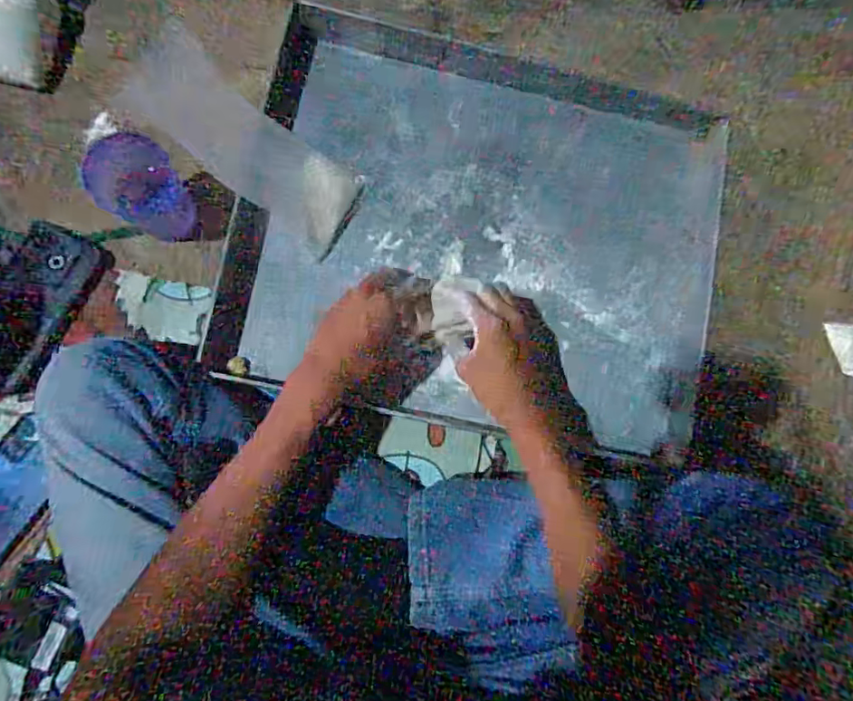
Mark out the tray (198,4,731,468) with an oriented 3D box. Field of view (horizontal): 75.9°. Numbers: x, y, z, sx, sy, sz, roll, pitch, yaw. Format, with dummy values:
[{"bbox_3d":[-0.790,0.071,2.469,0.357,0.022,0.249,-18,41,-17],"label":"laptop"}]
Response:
[{"bbox_3d":[0.069,-0.126,0.613,0.534,0.043,0.431,14,86,-3],"label":"tray"}]

